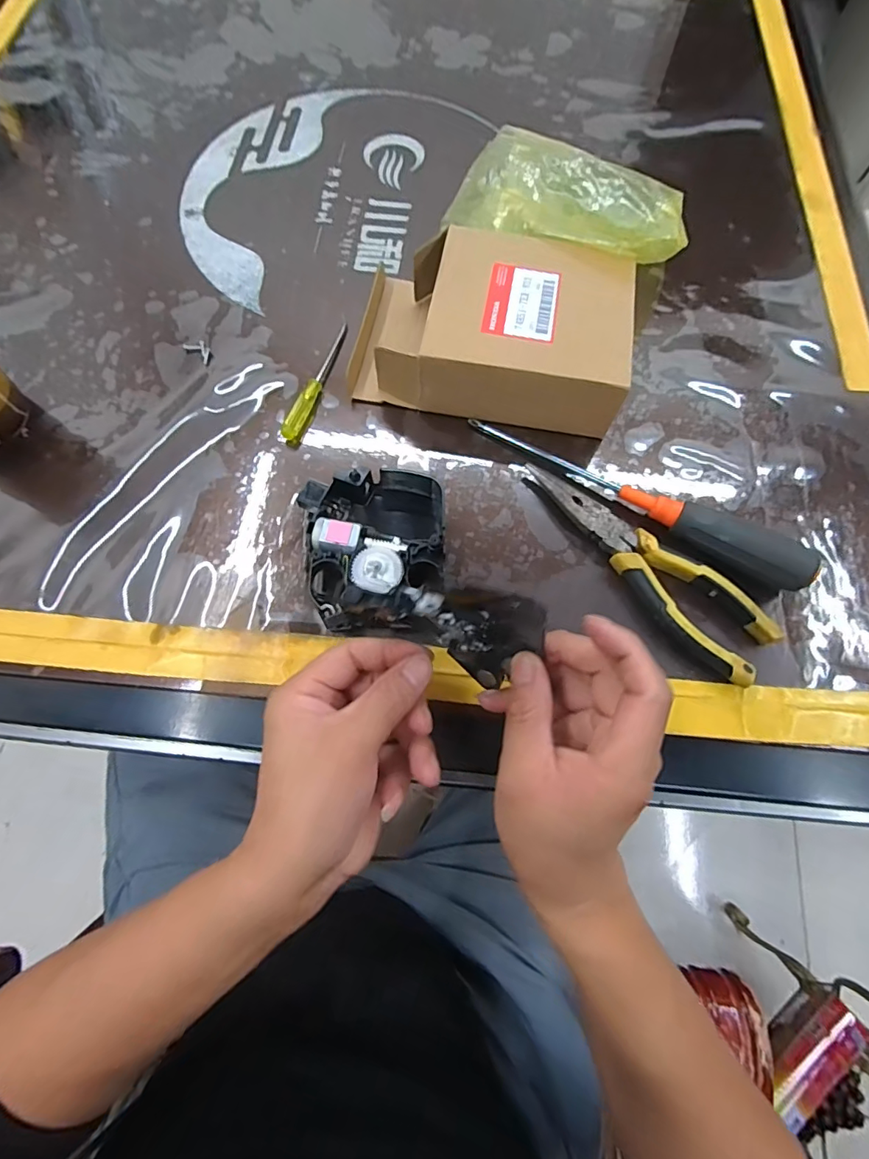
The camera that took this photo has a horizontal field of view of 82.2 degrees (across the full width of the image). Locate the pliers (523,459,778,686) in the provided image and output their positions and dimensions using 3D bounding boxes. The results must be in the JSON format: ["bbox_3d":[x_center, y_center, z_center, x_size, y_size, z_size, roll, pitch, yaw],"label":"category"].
[{"bbox_3d":[0.137,-0.011,0.338,0.190,0.019,0.049,42,74,13],"label":"pliers"}]

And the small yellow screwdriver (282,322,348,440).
[{"bbox_3d":[-0.090,-0.157,0.388,0.011,0.012,0.118,18,70,5],"label":"small yellow screwdriver"}]

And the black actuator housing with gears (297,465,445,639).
[{"bbox_3d":[-0.039,-0.022,0.332,0.091,0.034,0.112,-6,70,-4],"label":"black actuator housing with gears"}]

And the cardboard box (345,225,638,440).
[{"bbox_3d":[0.040,-0.188,0.379,0.201,0.060,0.141,12,70,3],"label":"cardboard box"}]

